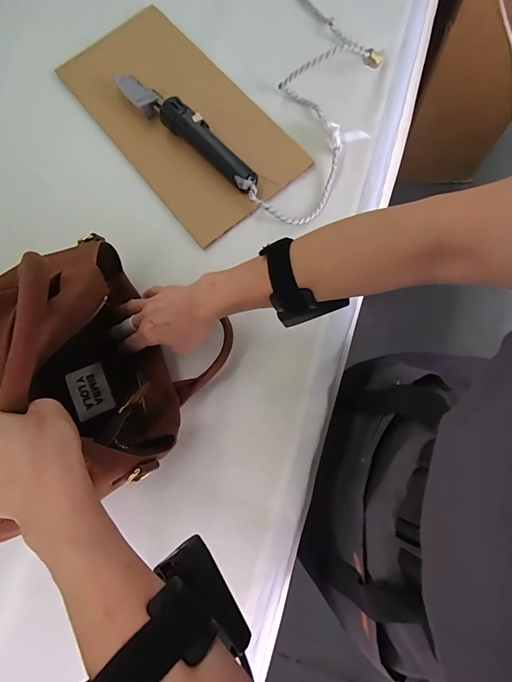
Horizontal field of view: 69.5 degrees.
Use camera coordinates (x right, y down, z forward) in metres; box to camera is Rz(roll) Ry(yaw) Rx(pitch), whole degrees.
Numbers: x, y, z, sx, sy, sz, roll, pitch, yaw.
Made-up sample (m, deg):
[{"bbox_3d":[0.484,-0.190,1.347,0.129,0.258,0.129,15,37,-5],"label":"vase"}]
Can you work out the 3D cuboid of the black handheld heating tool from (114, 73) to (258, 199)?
[{"bbox_3d":[-0.088,-0.278,0.491,0.261,0.031,0.039,43,83,13],"label":"black handheld heating tool"}]

